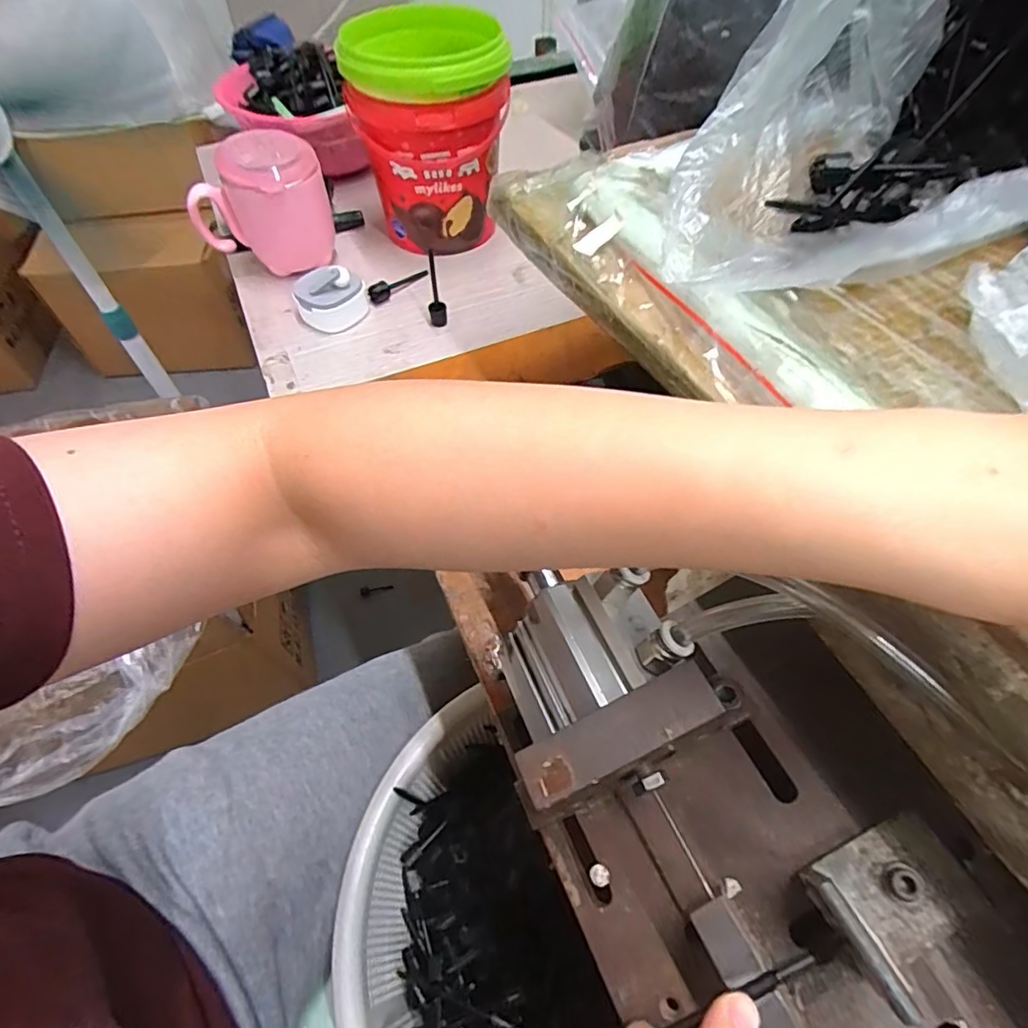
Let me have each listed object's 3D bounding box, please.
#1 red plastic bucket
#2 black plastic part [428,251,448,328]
[{"bbox_3d":[-0.072,-0.335,0.502,0.123,0.150,0.130,-8,55,-4],"label":"red plastic bucket"},{"bbox_3d":[-0.065,-0.184,0.468,0.014,0.064,0.014,-8,55,-4],"label":"black plastic part"}]

